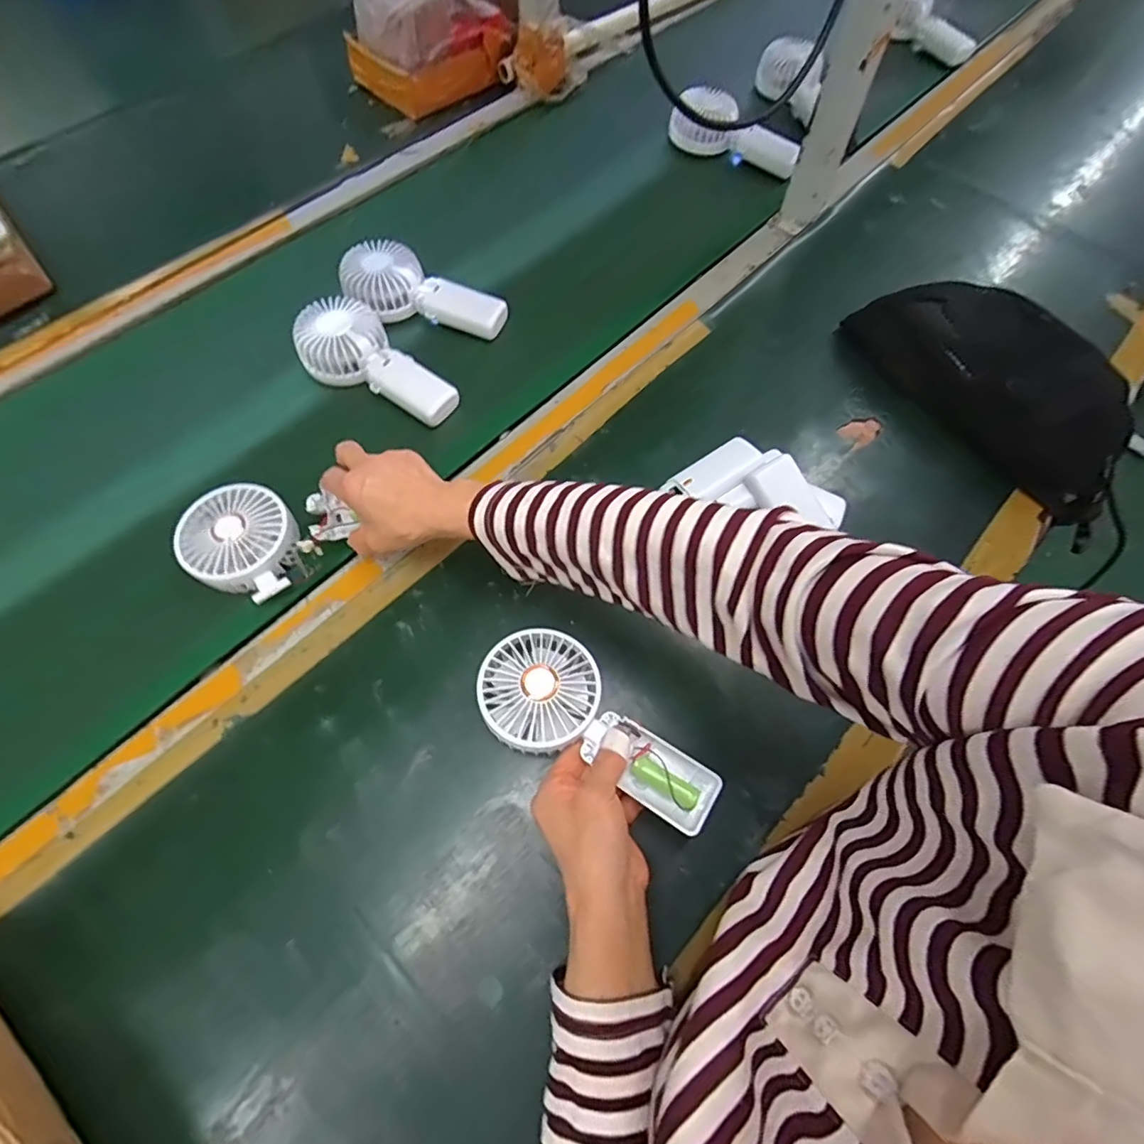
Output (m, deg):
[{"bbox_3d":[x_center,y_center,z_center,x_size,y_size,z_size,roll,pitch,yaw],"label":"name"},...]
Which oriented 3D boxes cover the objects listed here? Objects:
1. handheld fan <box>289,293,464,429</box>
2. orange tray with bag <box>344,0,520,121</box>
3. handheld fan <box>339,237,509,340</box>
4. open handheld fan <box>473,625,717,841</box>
[{"bbox_3d":[-0.198,-0.201,0.548,0.176,0.051,0.083,42,70,19],"label":"handheld fan"},{"bbox_3d":[-0.188,-0.759,0.764,0.210,0.127,0.154,-34,68,-17],"label":"orange tray with bag"},{"bbox_3d":[-0.161,-0.292,0.588,0.169,0.050,0.077,28,66,14],"label":"handheld fan"},{"bbox_3d":[0.016,0.113,0.392,0.180,0.032,0.084,36,69,8],"label":"open handheld fan"}]

